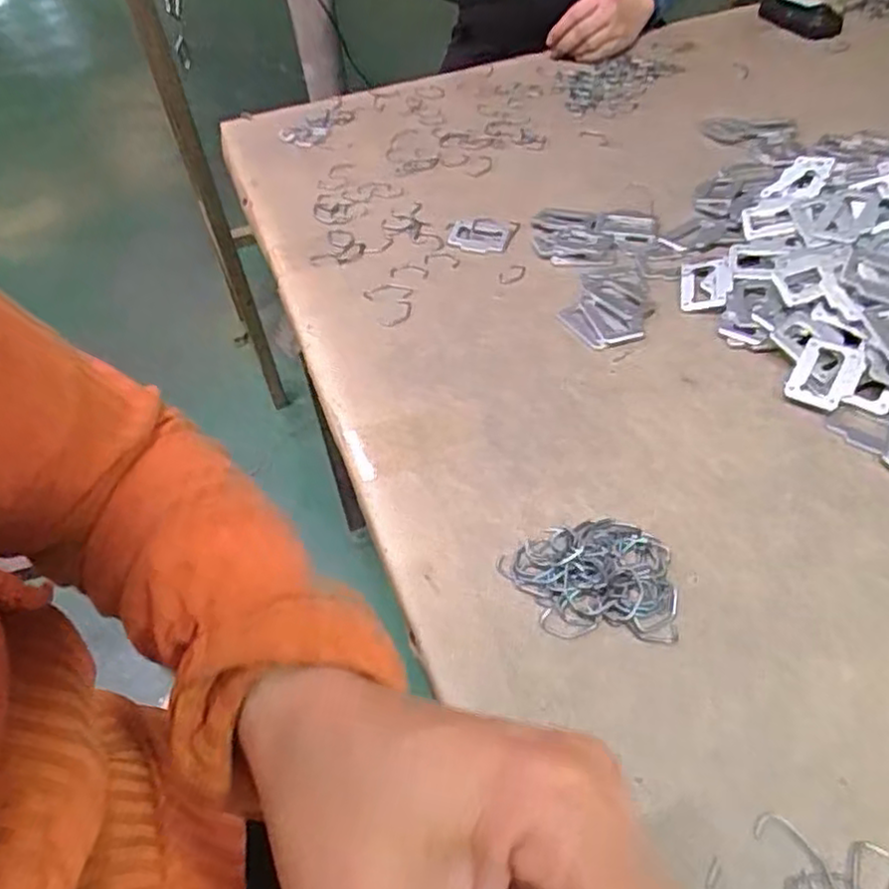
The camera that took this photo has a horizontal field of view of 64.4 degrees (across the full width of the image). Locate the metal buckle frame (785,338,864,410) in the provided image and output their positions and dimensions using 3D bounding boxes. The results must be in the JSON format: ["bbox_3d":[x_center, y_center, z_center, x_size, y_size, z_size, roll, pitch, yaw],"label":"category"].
[{"bbox_3d":[0.250,-0.045,0.465,0.037,0.015,0.052,24,55,24],"label":"metal buckle frame"}]

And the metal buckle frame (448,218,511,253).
[{"bbox_3d":[0.030,-0.181,0.610,0.050,0.008,0.035,7,50,11],"label":"metal buckle frame"}]

